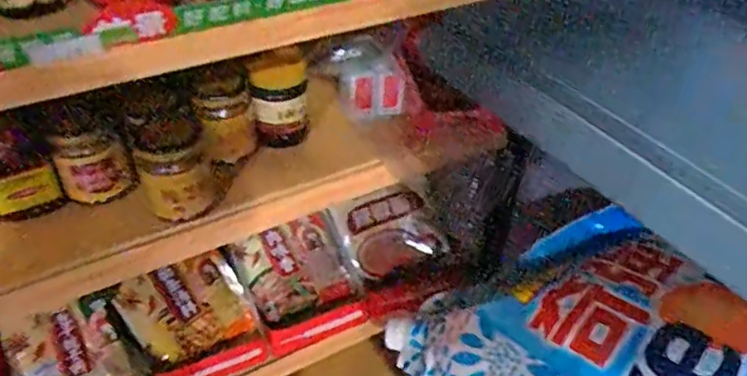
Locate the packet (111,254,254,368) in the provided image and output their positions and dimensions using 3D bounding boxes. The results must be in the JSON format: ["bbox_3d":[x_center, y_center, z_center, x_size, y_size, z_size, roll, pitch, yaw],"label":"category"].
[{"bbox_3d":[-0.258,0.173,0.848,0.050,0.158,0.168,1,26,46],"label":"packet"}]

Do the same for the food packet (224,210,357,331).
[{"bbox_3d":[-0.122,0.124,0.936,0.158,0.033,0.150,-22,72,-24],"label":"food packet"}]

